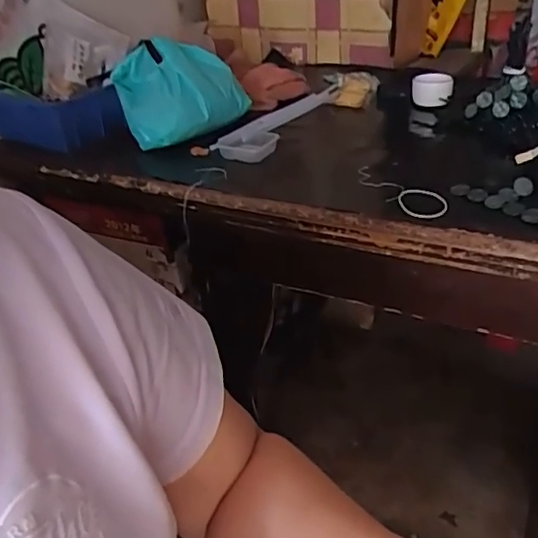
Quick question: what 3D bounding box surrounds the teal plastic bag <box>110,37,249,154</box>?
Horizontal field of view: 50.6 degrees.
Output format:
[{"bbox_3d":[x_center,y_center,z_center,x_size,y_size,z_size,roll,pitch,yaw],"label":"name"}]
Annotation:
[{"bbox_3d":[-0.131,-0.281,0.910,0.210,0.122,0.136,-12,32,-13],"label":"teal plastic bag"}]

